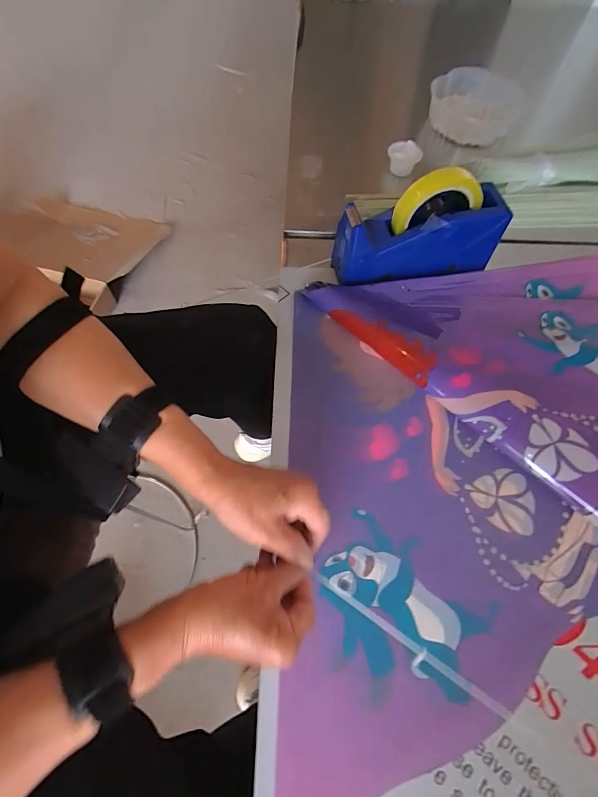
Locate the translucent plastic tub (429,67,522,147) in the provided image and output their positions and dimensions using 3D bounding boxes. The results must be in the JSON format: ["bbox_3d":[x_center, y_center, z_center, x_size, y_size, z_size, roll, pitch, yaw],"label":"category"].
[{"bbox_3d":[0.302,-0.506,0.636,0.152,0.046,0.130,13,66,6],"label":"translucent plastic tub"}]

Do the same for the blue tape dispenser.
[{"bbox_3d":[0.151,-0.205,0.455,0.202,0.123,0.073,-6,65,-5],"label":"blue tape dispenser"}]

